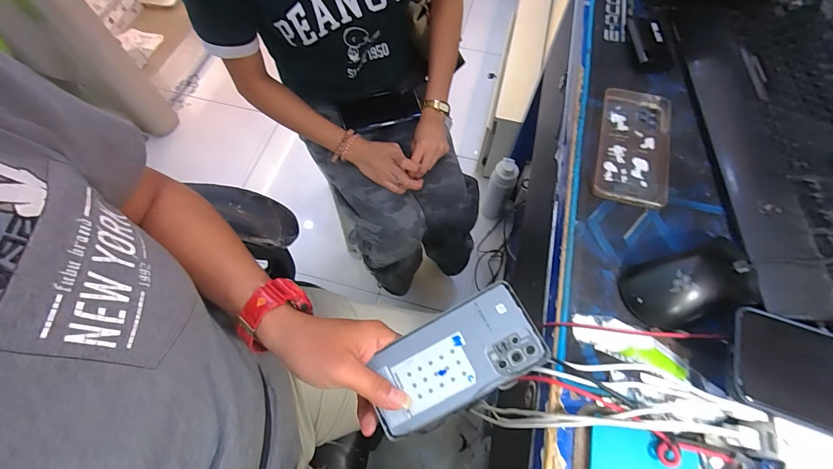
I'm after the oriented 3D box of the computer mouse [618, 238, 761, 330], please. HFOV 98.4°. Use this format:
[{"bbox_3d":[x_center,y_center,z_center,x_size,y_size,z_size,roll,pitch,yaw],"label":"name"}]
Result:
[{"bbox_3d":[0.259,0.047,0.340,0.112,0.034,0.064,-13,66,-6],"label":"computer mouse"}]

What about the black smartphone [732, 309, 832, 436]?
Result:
[{"bbox_3d":[0.329,0.117,0.273,0.153,0.006,0.078,16,66,12],"label":"black smartphone"}]

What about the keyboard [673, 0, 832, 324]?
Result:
[{"bbox_3d":[0.436,-0.124,0.421,0.181,0.036,0.459,7,65,3],"label":"keyboard"}]

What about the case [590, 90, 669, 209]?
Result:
[{"bbox_3d":[0.260,-0.106,0.428,0.081,0.009,0.167,16,66,7],"label":"case"}]

